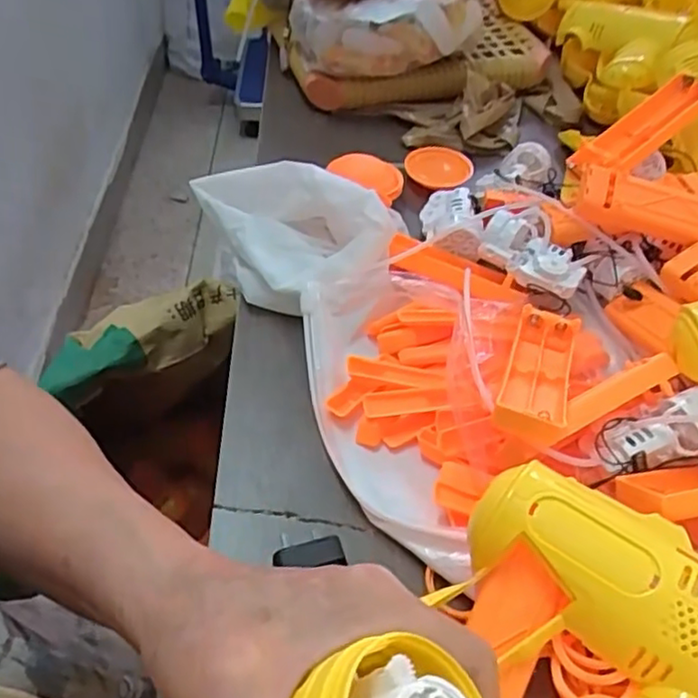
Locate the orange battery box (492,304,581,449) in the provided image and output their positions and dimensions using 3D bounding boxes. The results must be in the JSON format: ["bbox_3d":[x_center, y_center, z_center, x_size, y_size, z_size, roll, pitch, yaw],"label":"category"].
[{"bbox_3d":[0.102,0.014,0.356,0.034,0.023,0.111,17,34,12],"label":"orange battery box"}]

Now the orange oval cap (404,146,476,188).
[{"bbox_3d":[0.074,-0.150,0.545,0.052,0.008,0.056,32,54,23],"label":"orange oval cap"}]

